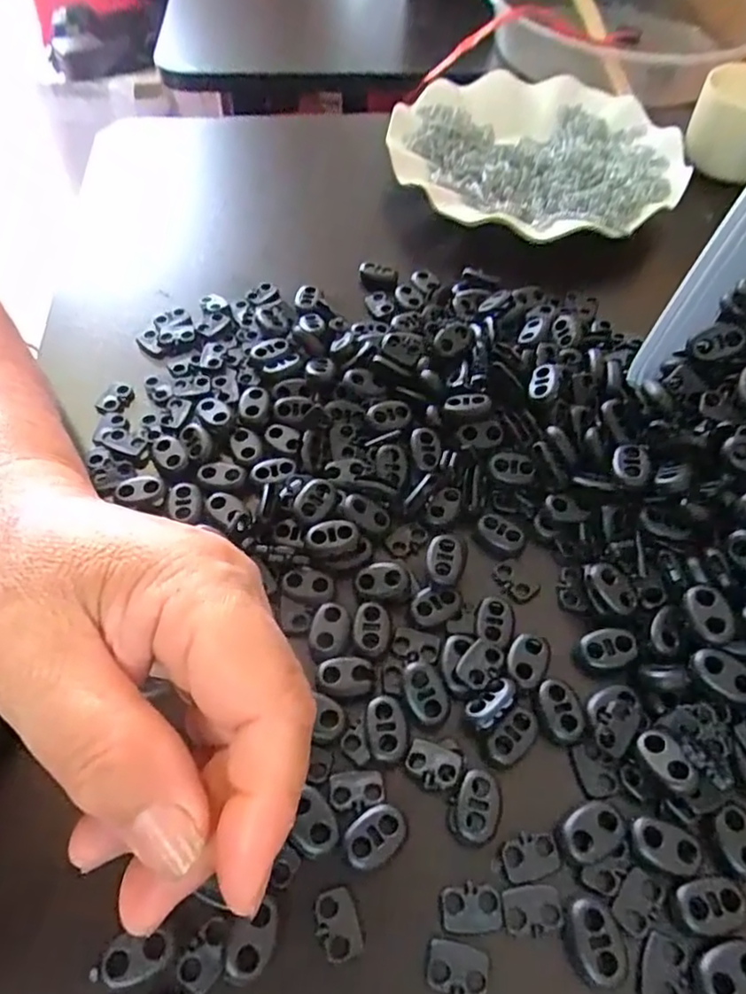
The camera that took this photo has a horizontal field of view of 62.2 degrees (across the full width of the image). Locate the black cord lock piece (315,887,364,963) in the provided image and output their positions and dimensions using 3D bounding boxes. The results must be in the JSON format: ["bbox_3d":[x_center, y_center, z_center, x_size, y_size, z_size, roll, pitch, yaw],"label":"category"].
[{"bbox_3d":[-0.010,0.125,0.180,0.011,0.006,0.017,-17,59,-12],"label":"black cord lock piece"}]

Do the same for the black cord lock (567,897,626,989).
[{"bbox_3d":[0.064,0.127,0.177,0.014,0.006,0.021,-11,58,-9],"label":"black cord lock"}]

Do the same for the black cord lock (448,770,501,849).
[{"bbox_3d":[0.033,0.097,0.194,0.015,0.004,0.021,18,58,10],"label":"black cord lock"}]

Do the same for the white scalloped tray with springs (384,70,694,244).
[{"bbox_3d":[0.104,-0.225,0.400,0.178,0.030,0.189,14,58,7],"label":"white scalloped tray with springs"}]

